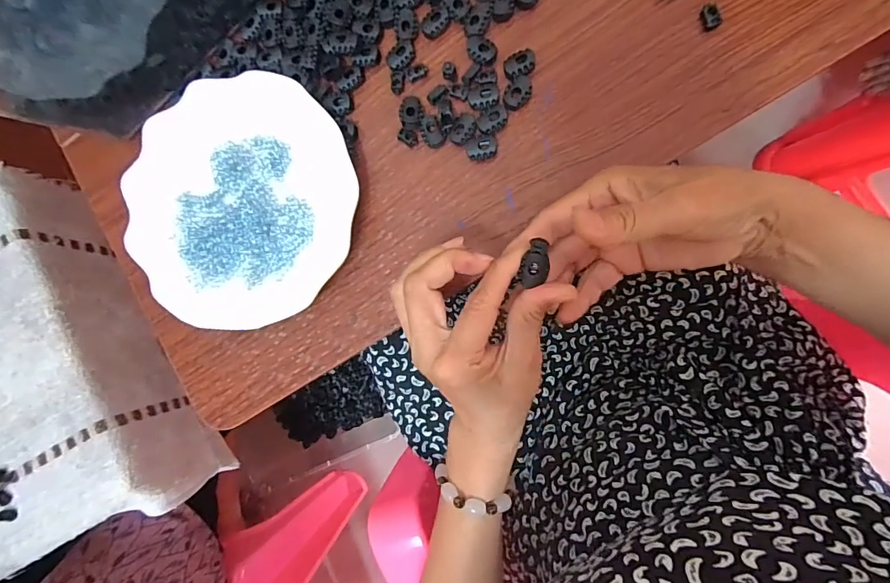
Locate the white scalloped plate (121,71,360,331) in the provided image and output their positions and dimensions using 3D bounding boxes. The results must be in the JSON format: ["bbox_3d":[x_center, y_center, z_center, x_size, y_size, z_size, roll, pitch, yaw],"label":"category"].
[{"bbox_3d":[-0.157,-0.066,0.326,0.170,0.026,0.180,0,92,8],"label":"white scalloped plate"}]

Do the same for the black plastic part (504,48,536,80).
[{"bbox_3d":[0.053,-0.159,0.304,0.022,0.010,0.017,-17,90,8],"label":"black plastic part"}]

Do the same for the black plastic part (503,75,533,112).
[{"bbox_3d":[0.051,-0.140,0.303,0.018,0.008,0.023,40,97,5],"label":"black plastic part"}]

